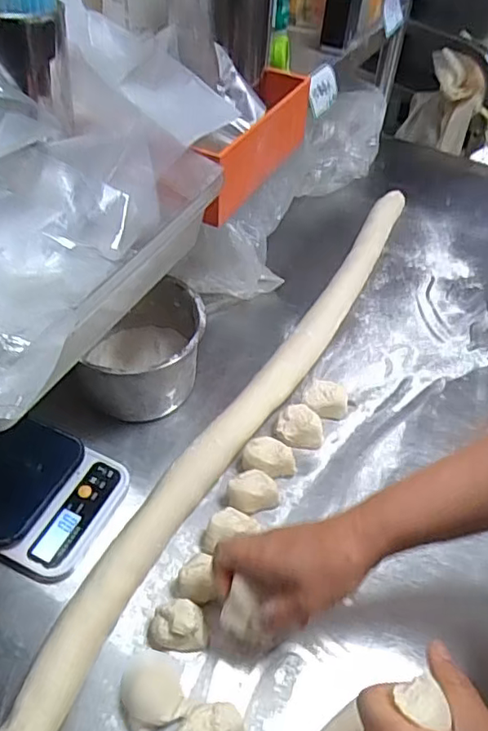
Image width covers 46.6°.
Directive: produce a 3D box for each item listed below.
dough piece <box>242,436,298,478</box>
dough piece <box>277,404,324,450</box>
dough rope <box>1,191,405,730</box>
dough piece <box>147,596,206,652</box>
[{"bbox_3d":[0.028,0.101,0.620,0.058,0.029,0.035,8,49,5],"label":"dough piece"},{"bbox_3d":[0.065,0.071,0.654,0.050,0.033,0.038,3,49,0],"label":"dough piece"},{"bbox_3d":[0.016,0.045,0.666,0.065,0.041,0.900,24,52,17],"label":"dough rope"},{"bbox_3d":[-0.059,0.229,0.497,0.051,0.046,0.033,0,49,-2],"label":"dough piece"}]

